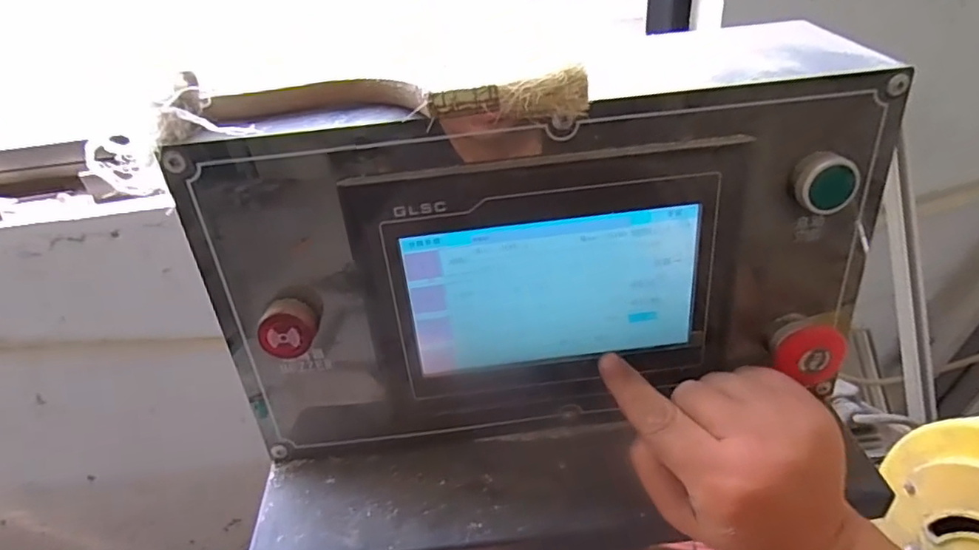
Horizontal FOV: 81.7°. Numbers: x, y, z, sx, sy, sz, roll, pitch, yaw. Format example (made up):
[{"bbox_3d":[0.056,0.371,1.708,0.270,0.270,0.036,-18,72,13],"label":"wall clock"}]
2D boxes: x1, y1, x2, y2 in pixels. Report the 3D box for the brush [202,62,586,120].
[{"bbox_3d":[-0.045,-0.085,0.265,0.178,0.019,0.033,2,38,10],"label":"brush"}]

